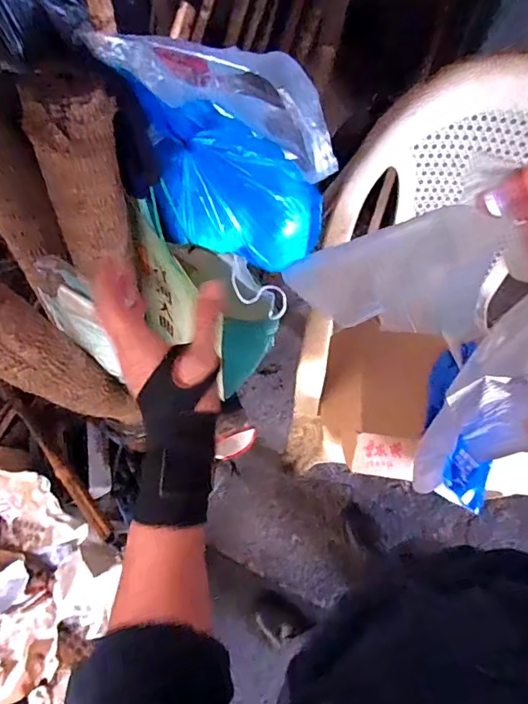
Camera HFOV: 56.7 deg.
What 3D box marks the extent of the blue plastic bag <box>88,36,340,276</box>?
[{"bbox_3d":[-0.028,-0.220,0.529,0.195,0.236,0.163,-6,71,-1],"label":"blue plastic bag"}]

